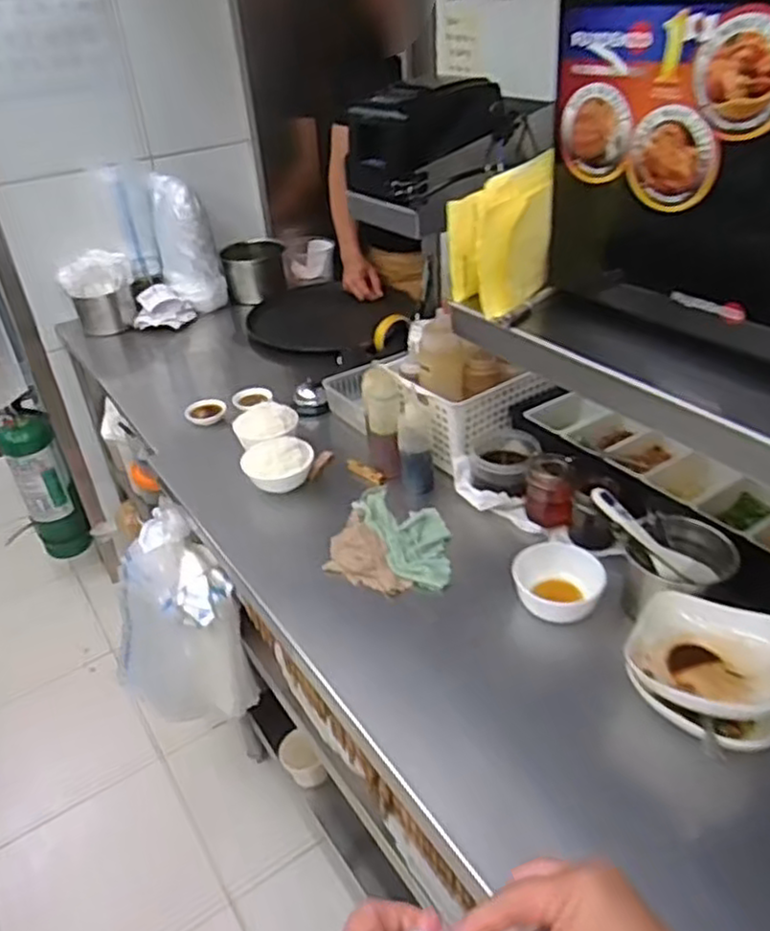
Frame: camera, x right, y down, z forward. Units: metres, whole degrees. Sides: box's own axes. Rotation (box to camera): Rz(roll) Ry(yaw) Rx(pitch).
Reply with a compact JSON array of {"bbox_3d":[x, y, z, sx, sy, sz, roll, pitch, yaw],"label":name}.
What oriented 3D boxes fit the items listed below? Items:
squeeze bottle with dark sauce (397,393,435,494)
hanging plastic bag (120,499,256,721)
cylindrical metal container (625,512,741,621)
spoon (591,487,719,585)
[{"bbox_3d":[0.046,-0.028,1.065,0.052,0.142,0.046,-3,35,1],"label":"squeeze bottle with dark sauce"},{"bbox_3d":[-0.394,0.302,1.313,0.159,0.357,0.288,-31,43,-34],"label":"hanging plastic bag"},{"bbox_3d":[0.348,0.131,0.853,0.116,0.100,0.109,-2,35,2],"label":"cylindrical metal container"},{"bbox_3d":[0.312,0.087,0.840,0.164,0.024,0.042,40,48,11],"label":"spoon"}]

